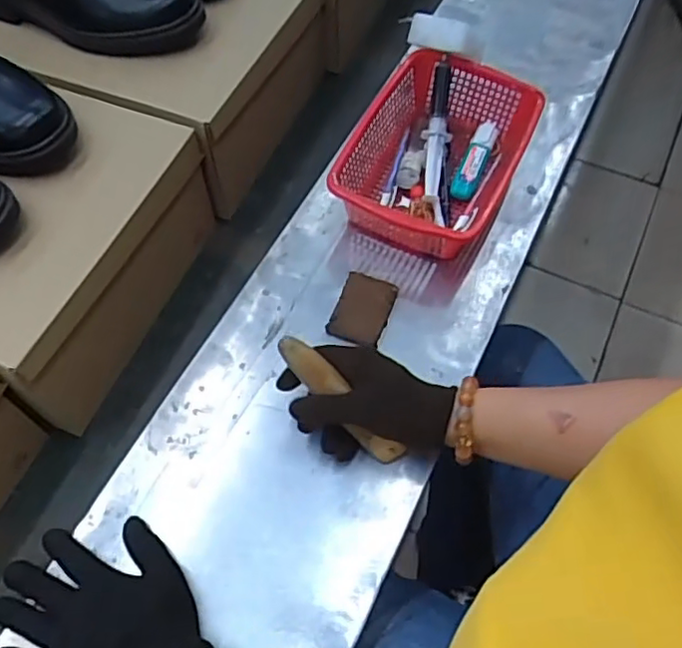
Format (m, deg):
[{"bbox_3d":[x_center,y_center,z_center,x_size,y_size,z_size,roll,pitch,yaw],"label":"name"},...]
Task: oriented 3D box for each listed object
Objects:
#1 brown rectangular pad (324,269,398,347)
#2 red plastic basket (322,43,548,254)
[{"bbox_3d":[0.020,-0.014,0.579,0.047,0.013,0.066,17,62,11],"label":"brown rectangular pad"},{"bbox_3d":[0.094,-0.165,0.632,0.154,0.071,0.223,23,64,14],"label":"red plastic basket"}]

